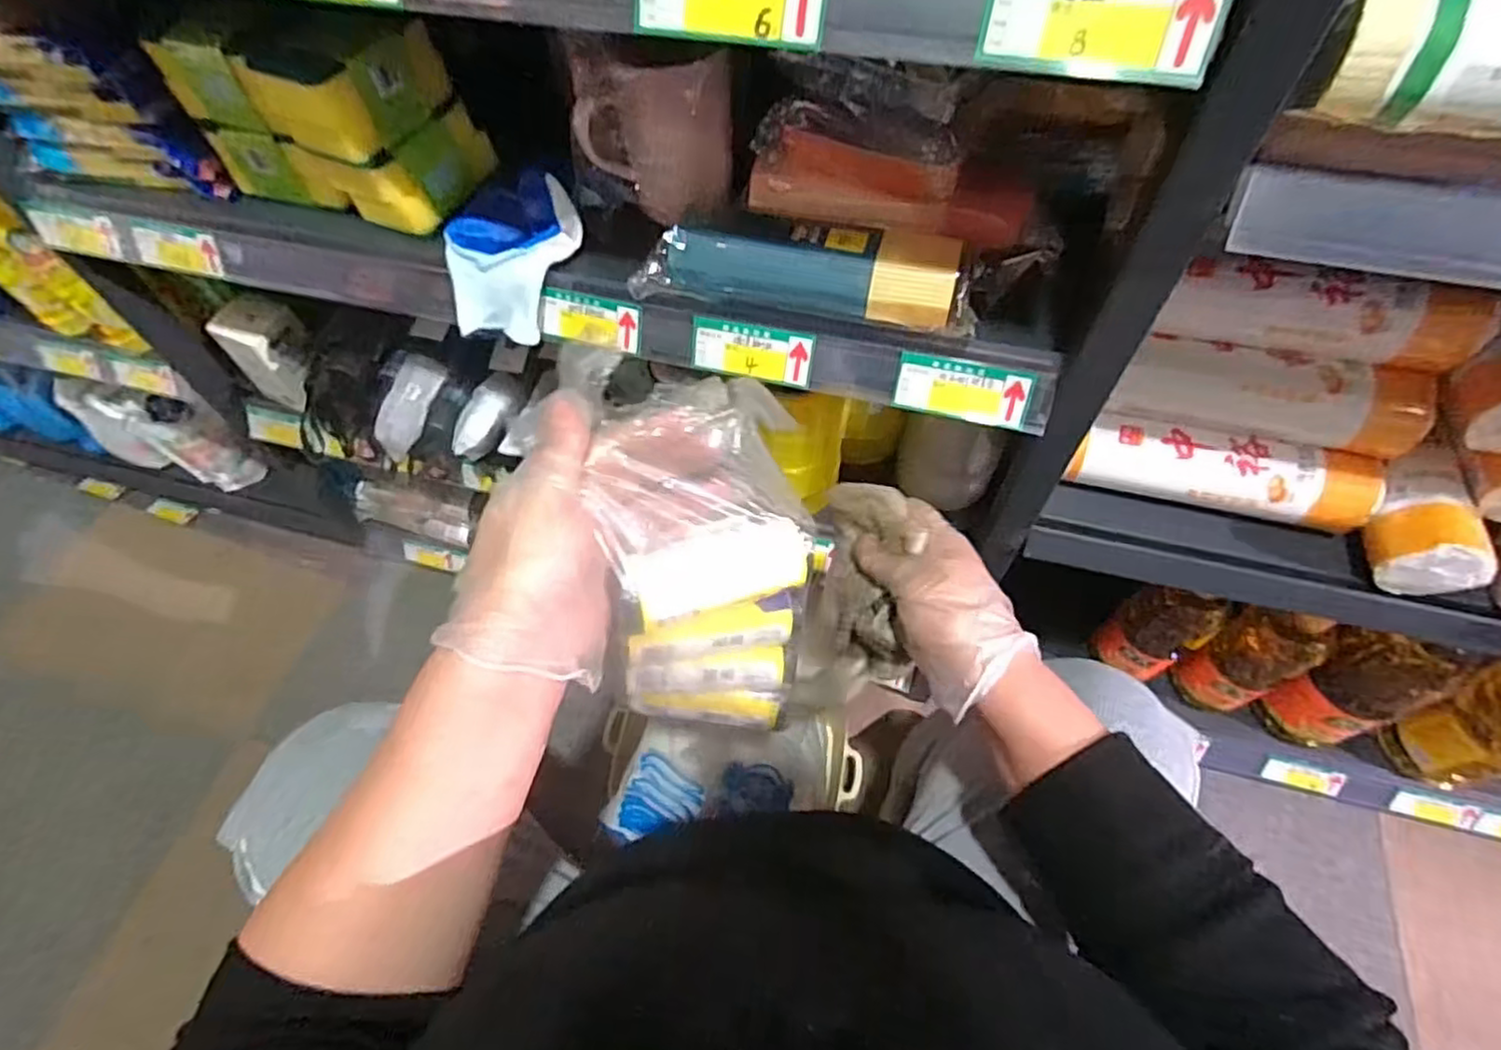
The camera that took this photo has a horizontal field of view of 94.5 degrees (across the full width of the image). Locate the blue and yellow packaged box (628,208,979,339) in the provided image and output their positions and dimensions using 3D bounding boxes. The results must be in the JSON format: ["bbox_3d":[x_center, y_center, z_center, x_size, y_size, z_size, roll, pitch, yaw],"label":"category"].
[{"bbox_3d":[0.037,-0.174,0.470,0.227,0.041,0.065,10,59,8],"label":"blue and yellow packaged box"}]

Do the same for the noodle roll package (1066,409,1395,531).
[{"bbox_3d":[0.378,-0.044,0.559,0.220,0.045,0.045,13,60,10],"label":"noodle roll package"}]

